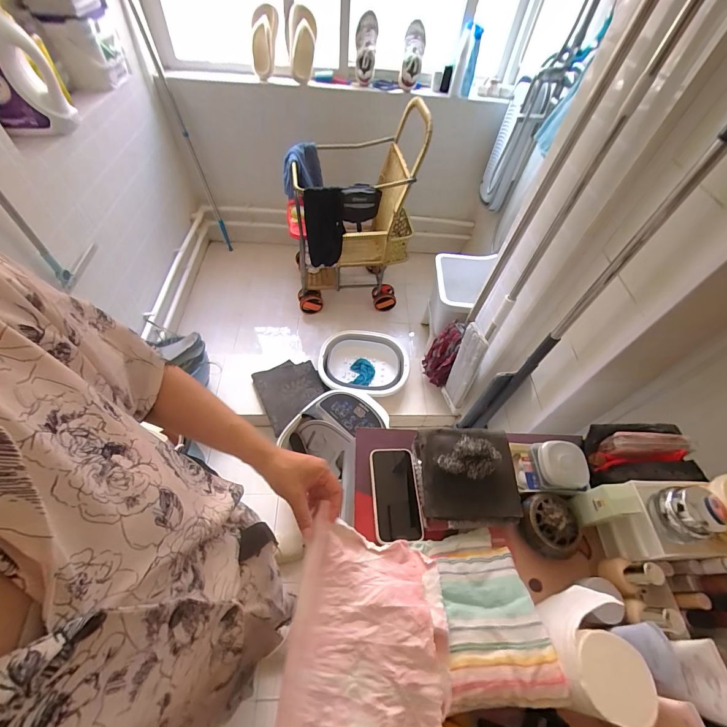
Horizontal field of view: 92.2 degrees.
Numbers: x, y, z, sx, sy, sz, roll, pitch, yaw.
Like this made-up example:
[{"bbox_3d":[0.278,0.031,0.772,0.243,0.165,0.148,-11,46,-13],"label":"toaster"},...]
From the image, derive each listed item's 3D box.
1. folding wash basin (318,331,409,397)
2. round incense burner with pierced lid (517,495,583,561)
[{"bbox_3d":[0.002,0.003,1.483,0.373,0.099,0.302,3,51,0],"label":"folding wash basin"},{"bbox_3d":[0.289,0.247,0.538,0.076,0.048,0.088,6,51,2],"label":"round incense burner with pierced lid"}]

